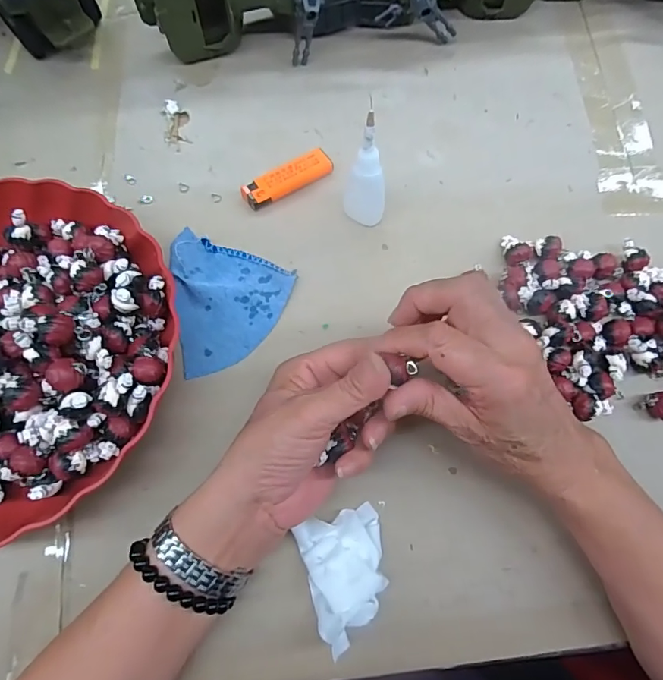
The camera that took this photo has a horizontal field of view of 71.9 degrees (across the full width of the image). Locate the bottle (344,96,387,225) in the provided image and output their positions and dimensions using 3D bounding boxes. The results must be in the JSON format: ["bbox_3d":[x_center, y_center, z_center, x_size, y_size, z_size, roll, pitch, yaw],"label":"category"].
[{"bbox_3d":[0.029,-0.126,0.348,0.032,0.090,0.033,10,71,1],"label":"bottle"}]

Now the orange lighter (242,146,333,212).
[{"bbox_3d":[-0.037,-0.138,0.393,0.082,0.016,0.023,-32,75,-12],"label":"orange lighter"}]

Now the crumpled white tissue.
[{"bbox_3d":[0.012,0.145,0.285,0.053,0.028,0.070,-16,73,-8],"label":"crumpled white tissue"}]

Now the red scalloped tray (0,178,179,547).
[{"bbox_3d":[-0.224,0.006,0.304,0.239,0.066,0.240,1,71,-2],"label":"red scalloped tray"}]

